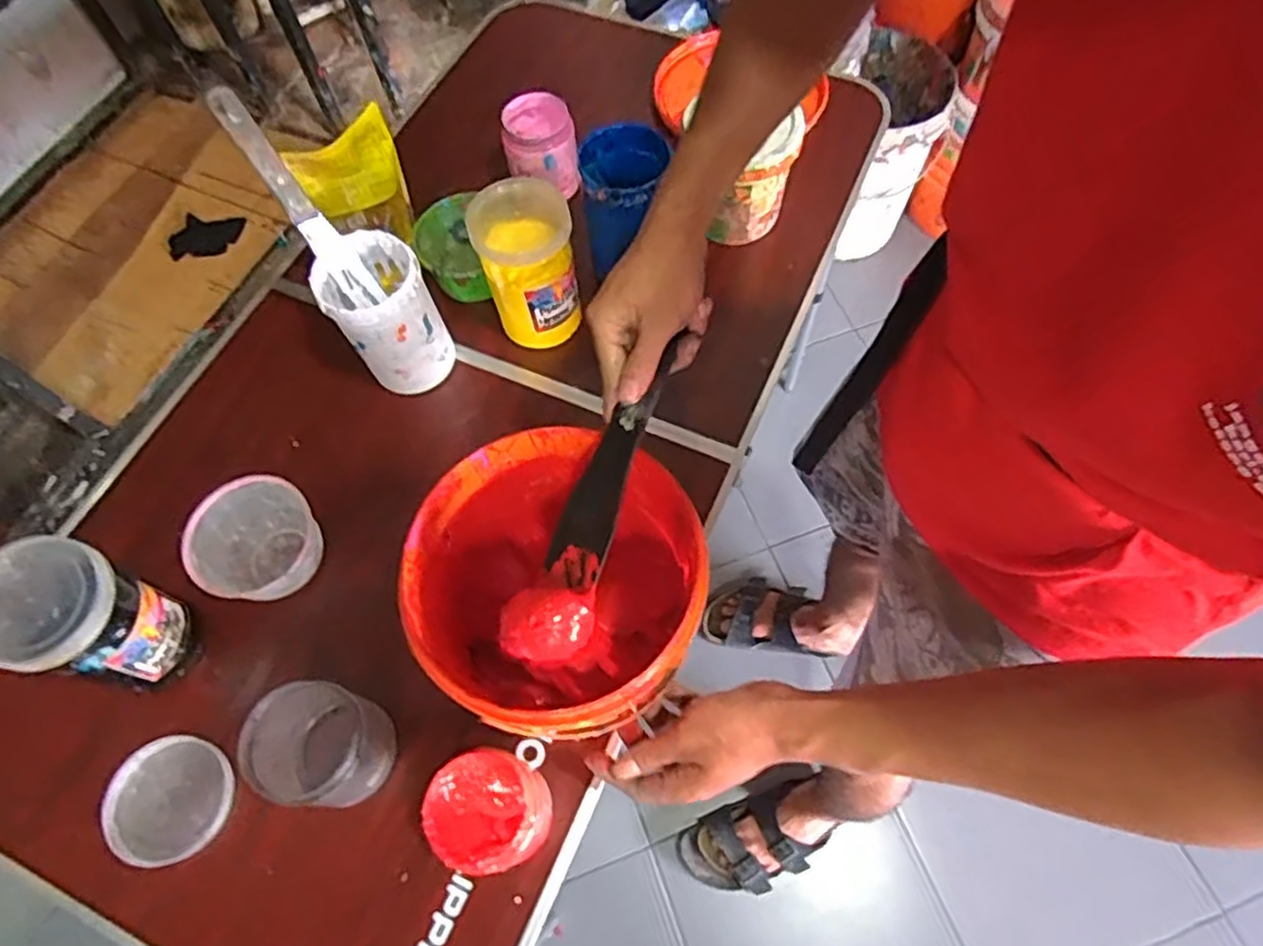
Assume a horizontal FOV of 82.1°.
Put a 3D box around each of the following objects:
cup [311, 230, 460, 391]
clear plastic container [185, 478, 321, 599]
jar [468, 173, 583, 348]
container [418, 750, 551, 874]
[{"bbox_3d":[-0.252,-0.160,0.744,0.101,0.144,0.095,-1,65,2],"label":"cup"},{"bbox_3d":[-0.355,0.070,0.692,0.110,0.068,0.110,-22,66,-8],"label":"clear plastic container"},{"bbox_3d":[-0.106,-0.214,0.763,0.097,0.146,0.094,-16,65,-5],"label":"jar"},{"bbox_3d":[-0.108,0.264,0.569,0.081,0.091,0.084,-25,66,-9],"label":"container"}]

